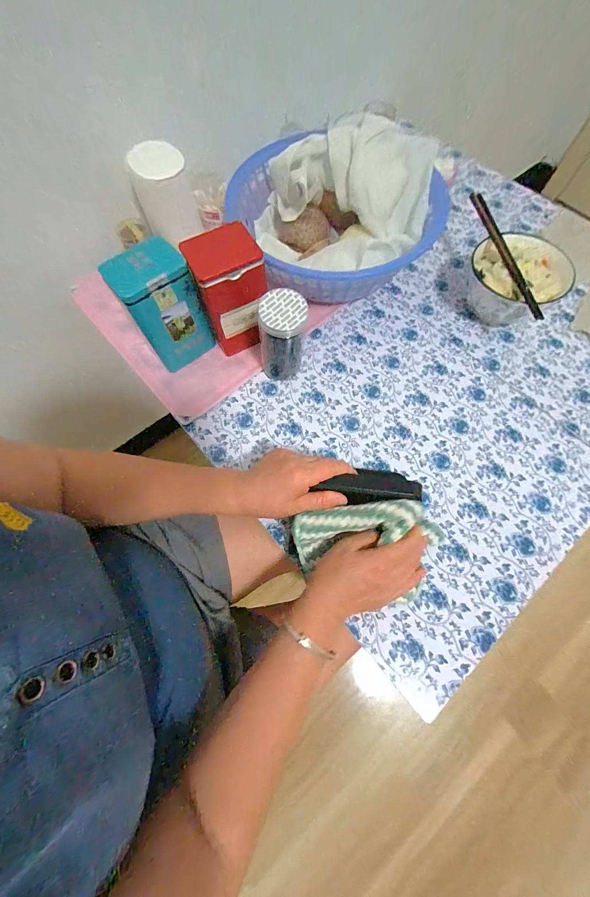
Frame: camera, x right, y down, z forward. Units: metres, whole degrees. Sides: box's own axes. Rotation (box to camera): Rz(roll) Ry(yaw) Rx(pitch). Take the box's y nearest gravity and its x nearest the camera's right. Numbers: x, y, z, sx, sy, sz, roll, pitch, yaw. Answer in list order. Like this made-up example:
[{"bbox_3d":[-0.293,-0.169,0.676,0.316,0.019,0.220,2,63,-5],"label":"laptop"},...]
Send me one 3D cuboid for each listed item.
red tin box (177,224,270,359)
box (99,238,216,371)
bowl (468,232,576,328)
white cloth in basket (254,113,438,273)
[{"bbox_3d":[-0.084,-0.205,0.424,0.082,0.142,0.071,-19,70,-7],"label":"red tin box"},{"bbox_3d":[-0.170,-0.179,0.415,0.083,0.152,0.061,-36,73,-13],"label":"box"},{"bbox_3d":[0.323,-0.246,0.473,0.129,0.070,0.141,0,69,0],"label":"bowl"},{"bbox_3d":[0.092,-0.369,0.473,0.256,0.107,0.262,-38,74,-12],"label":"white cloth in basket"}]

